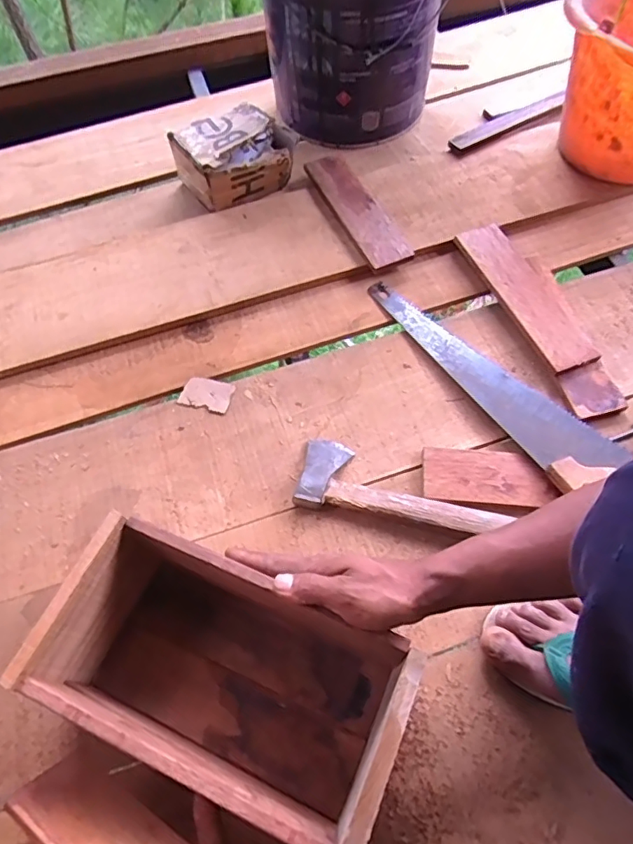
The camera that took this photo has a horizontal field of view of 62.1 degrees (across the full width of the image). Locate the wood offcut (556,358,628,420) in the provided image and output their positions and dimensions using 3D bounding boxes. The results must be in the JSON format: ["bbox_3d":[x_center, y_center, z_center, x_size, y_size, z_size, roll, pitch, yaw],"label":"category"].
[{"bbox_3d":[0.348,-0.040,0.661,0.067,0.020,0.071,-14,64,-4],"label":"wood offcut"}]

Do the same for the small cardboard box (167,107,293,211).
[{"bbox_3d":[-0.129,-0.419,0.830,0.169,0.090,0.128,-26,65,-10],"label":"small cardboard box"}]

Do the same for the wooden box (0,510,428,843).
[{"bbox_3d":[-0.076,0.213,0.455,0.288,0.133,0.148,21,67,13],"label":"wooden box"}]

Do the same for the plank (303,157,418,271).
[{"bbox_3d":[0.060,-0.329,0.813,0.066,0.018,0.253,-25,65,-9],"label":"plank"}]

